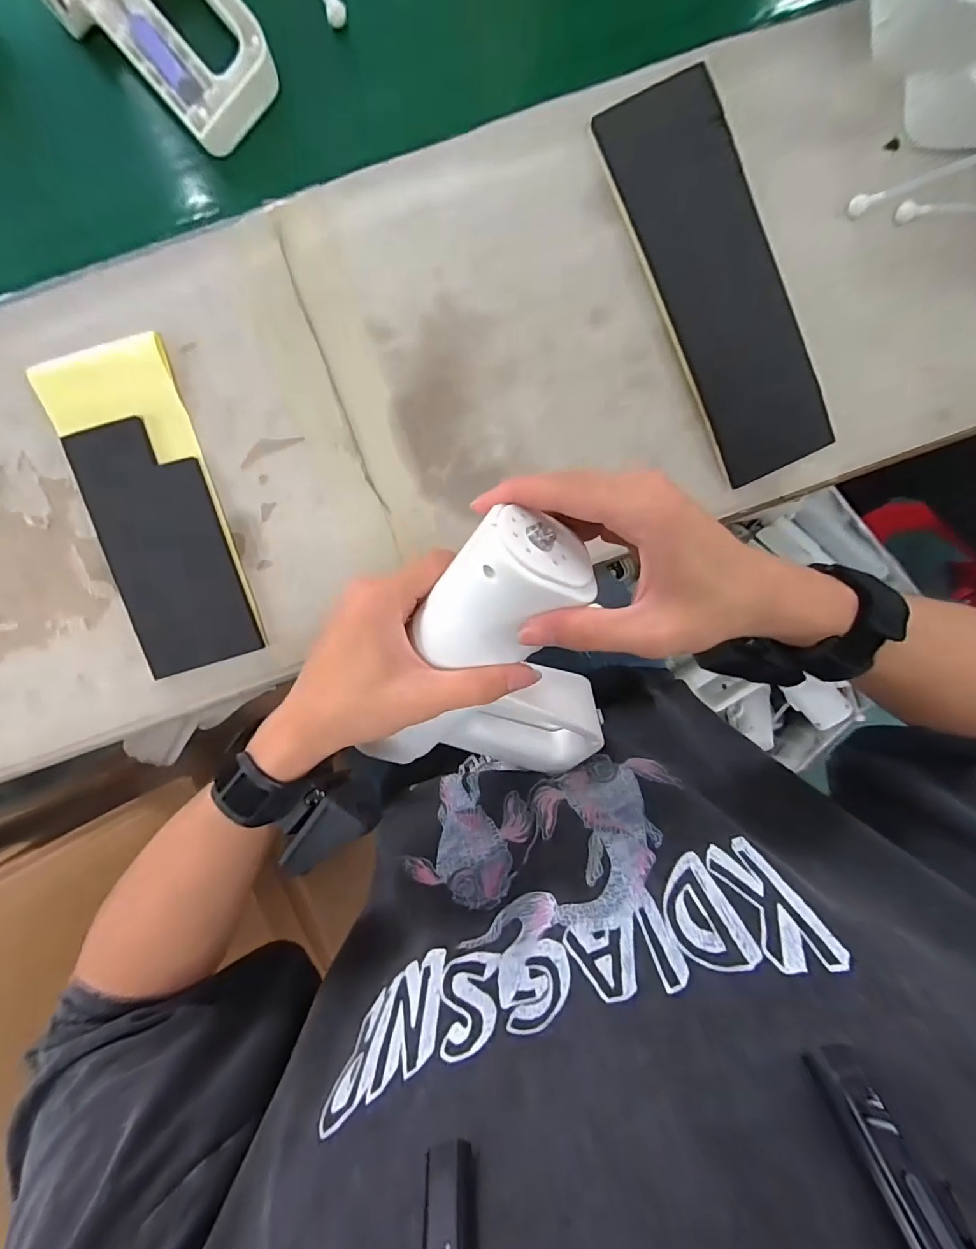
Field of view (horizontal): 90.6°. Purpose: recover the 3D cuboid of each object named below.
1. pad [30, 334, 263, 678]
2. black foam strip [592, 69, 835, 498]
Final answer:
[{"bbox_3d":[-0.262,-0.087,0.381,0.095,0.009,0.247,-16,96,-1],"label":"pad"},{"bbox_3d":[0.183,-0.265,0.379,0.091,0.008,0.293,-26,96,0],"label":"black foam strip"}]

